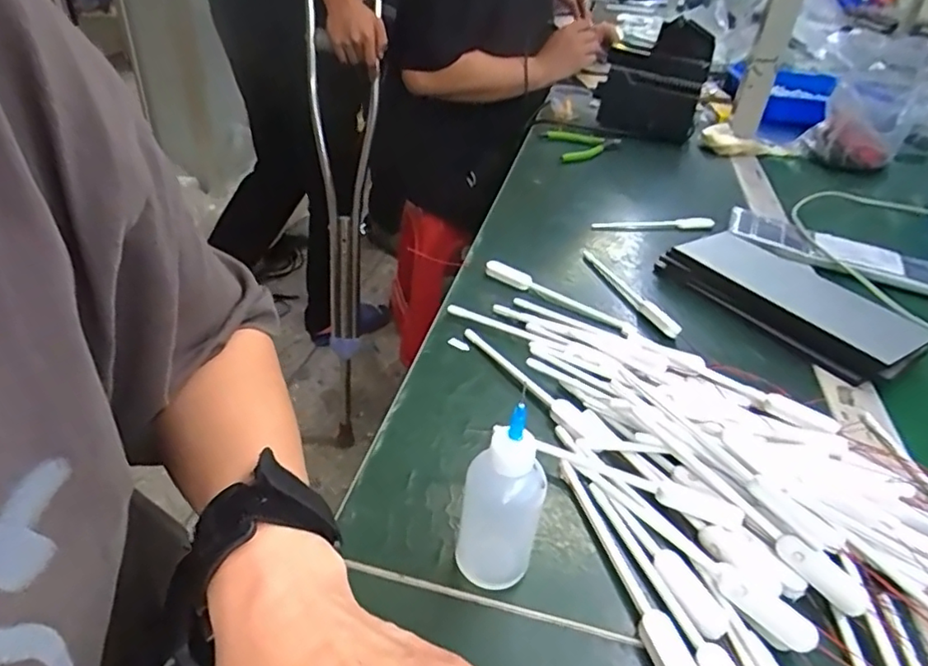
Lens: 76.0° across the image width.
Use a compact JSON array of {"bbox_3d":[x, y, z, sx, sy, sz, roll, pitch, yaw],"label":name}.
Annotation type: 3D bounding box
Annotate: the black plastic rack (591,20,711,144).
[{"bbox_3d":[0.291,-0.390,0.909,0.147,0.174,0.051,17,16,16],"label":"black plastic rack"}]

